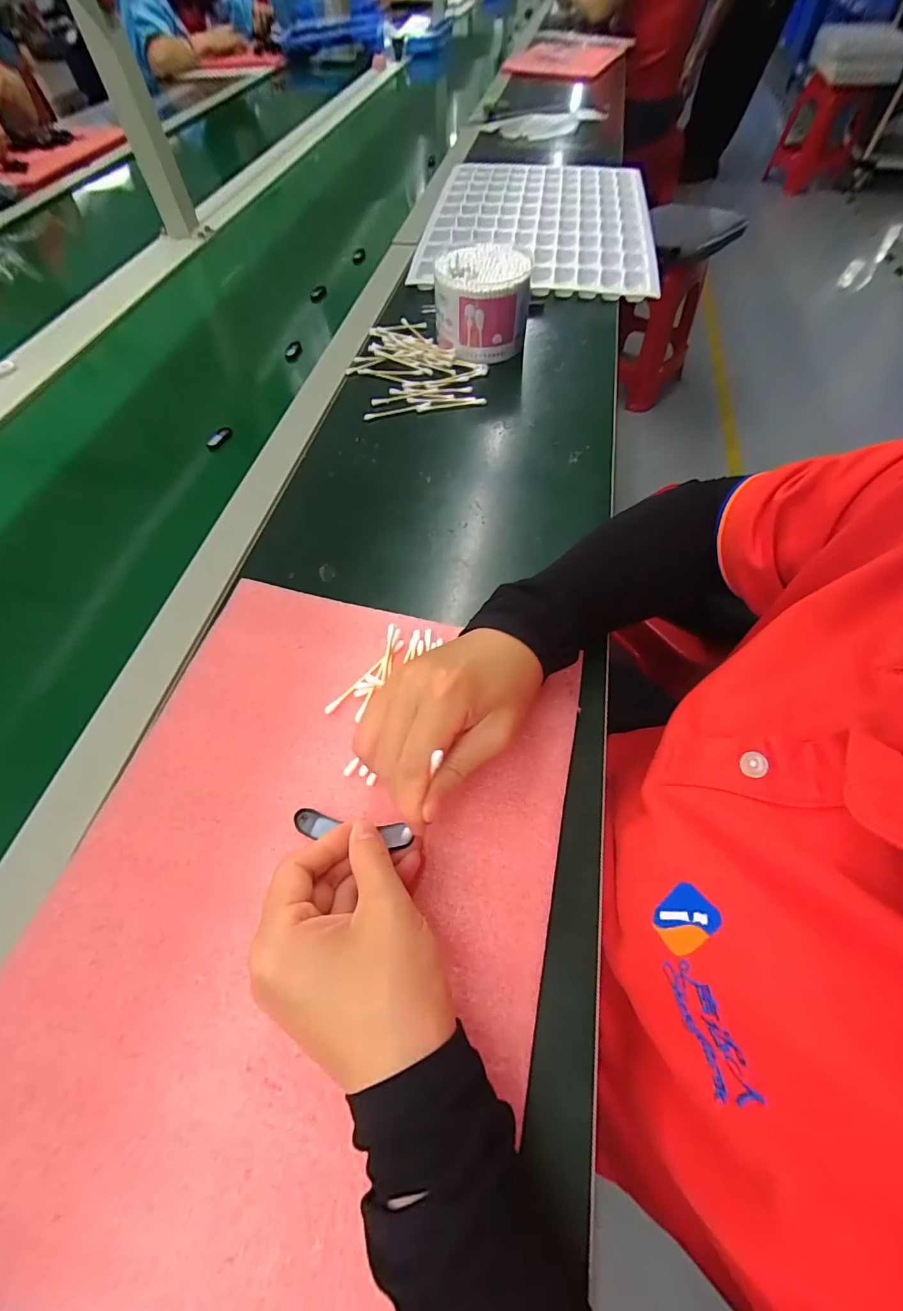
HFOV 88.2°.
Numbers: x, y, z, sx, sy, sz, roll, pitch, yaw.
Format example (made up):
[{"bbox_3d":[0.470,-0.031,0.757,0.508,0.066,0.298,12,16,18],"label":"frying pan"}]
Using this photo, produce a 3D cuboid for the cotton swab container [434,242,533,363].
[{"bbox_3d":[0.034,-0.391,0.525,0.100,0.089,0.094,3,59,4],"label":"cotton swab container"}]

